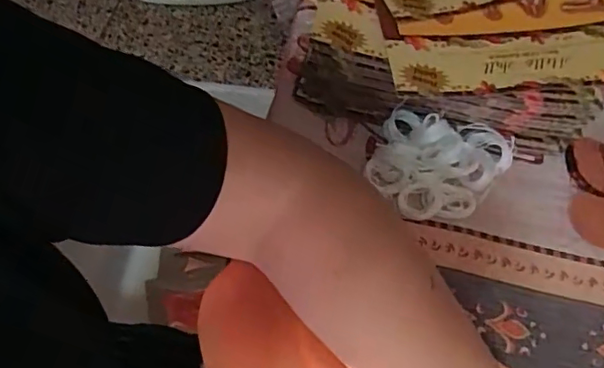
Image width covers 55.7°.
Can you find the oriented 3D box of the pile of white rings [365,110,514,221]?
[{"bbox_3d":[0.097,-0.017,0.410,0.085,0.039,0.084,1,57,-2],"label":"pile of white rings"}]

